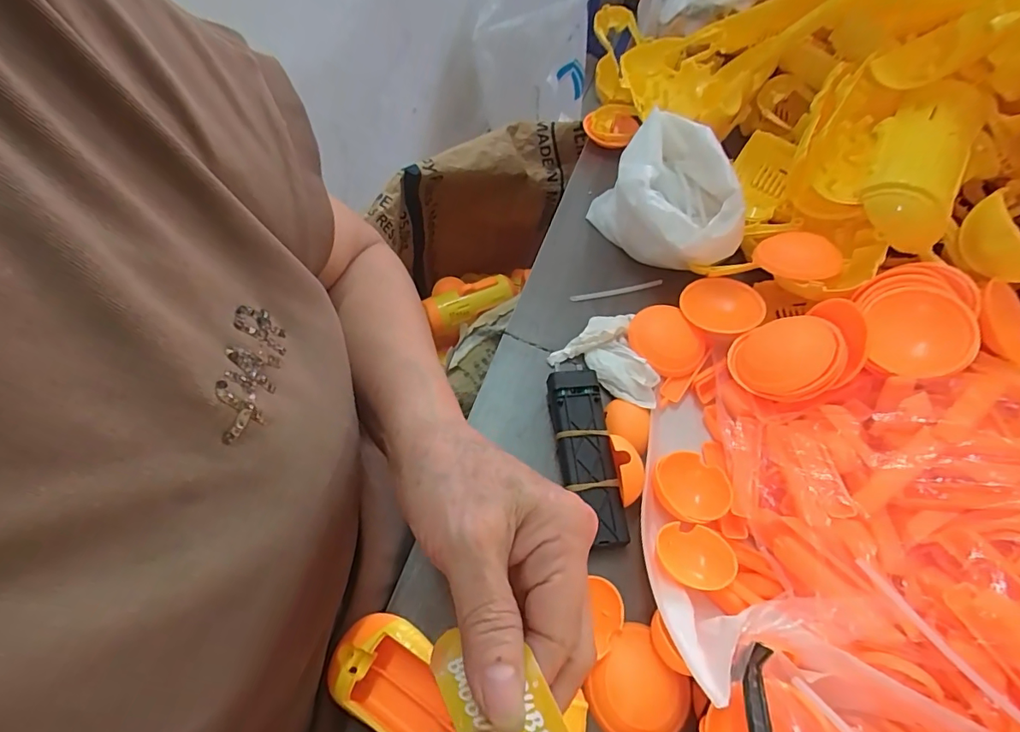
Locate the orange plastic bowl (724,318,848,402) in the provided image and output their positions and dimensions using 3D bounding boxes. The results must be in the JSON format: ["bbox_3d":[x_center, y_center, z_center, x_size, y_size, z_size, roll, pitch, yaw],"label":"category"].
[{"bbox_3d":[0.170,-0.006,0.301,0.061,0.018,0.054,-33,37,17],"label":"orange plastic bowl"}]

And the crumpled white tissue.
[{"bbox_3d":[0.077,-0.010,0.342,0.074,0.017,0.059,31,63,16],"label":"crumpled white tissue"}]

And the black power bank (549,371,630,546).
[{"bbox_3d":[0.046,0.053,0.297,0.032,0.014,0.105,-5,59,-5],"label":"black power bank"}]

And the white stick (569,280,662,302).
[{"bbox_3d":[0.084,-0.059,0.381,0.074,0.004,0.006,-9,59,-7],"label":"white stick"}]

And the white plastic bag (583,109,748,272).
[{"bbox_3d":[0.126,-0.130,0.387,0.082,0.073,0.142,-22,62,-14],"label":"white plastic bag"}]

